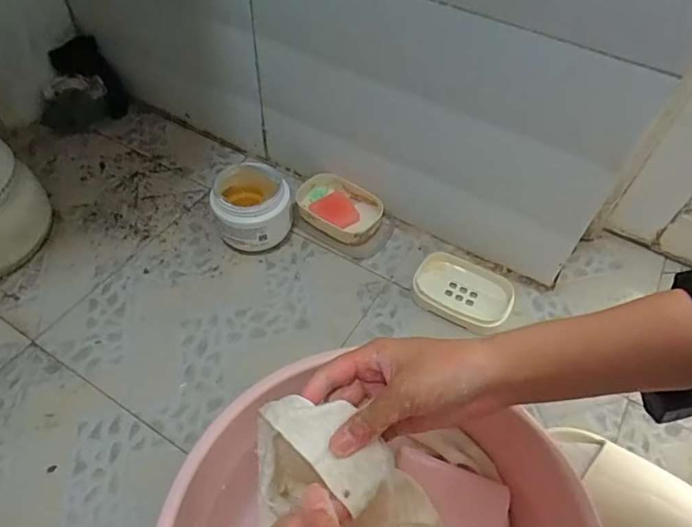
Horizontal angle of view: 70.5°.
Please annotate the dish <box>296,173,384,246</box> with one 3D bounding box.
[{"bbox_3d":[-0.015,-0.077,0.694,0.131,0.032,0.088,27,55,18],"label":"dish"}]

